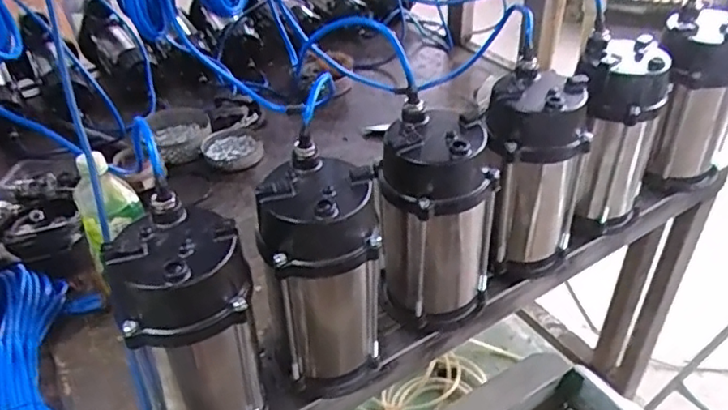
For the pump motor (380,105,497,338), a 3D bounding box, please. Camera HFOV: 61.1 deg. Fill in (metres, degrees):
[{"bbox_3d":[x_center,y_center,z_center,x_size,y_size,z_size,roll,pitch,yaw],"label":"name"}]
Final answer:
[{"bbox_3d":[0.084,0.026,0.741,0.108,0.261,0.113,-29,45,-28],"label":"pump motor"}]

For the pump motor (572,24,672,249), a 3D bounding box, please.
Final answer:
[{"bbox_3d":[0.343,-0.088,0.857,0.114,0.264,0.104,11,41,17],"label":"pump motor"}]

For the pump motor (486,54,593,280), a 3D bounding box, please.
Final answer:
[{"bbox_3d":[0.213,-0.030,0.800,0.125,0.261,0.120,7,40,13],"label":"pump motor"}]

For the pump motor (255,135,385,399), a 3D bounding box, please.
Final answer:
[{"bbox_3d":[-0.043,0.086,0.664,0.113,0.265,0.105,-15,40,-14],"label":"pump motor"}]

